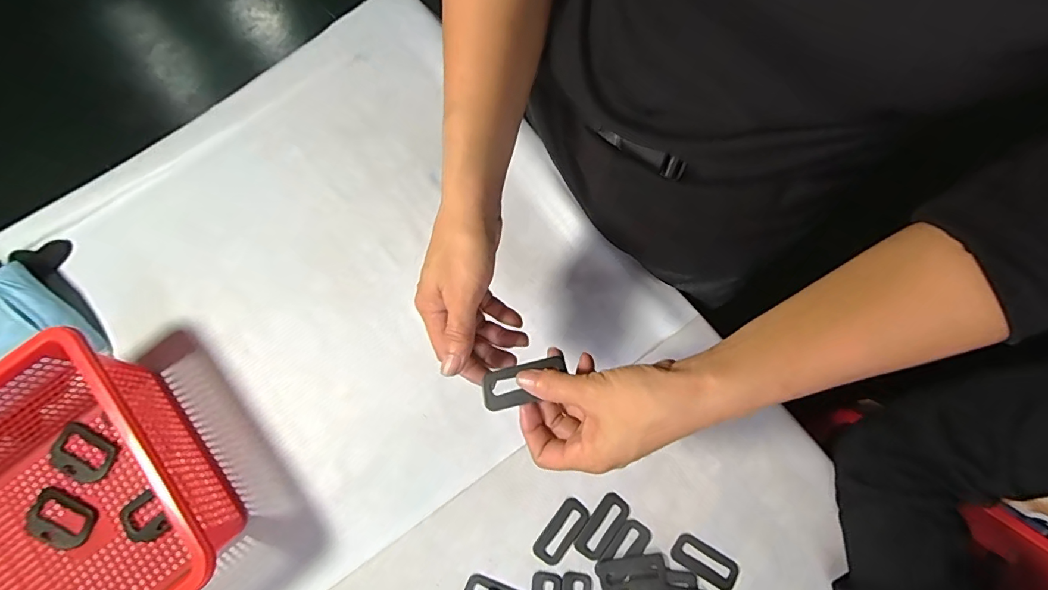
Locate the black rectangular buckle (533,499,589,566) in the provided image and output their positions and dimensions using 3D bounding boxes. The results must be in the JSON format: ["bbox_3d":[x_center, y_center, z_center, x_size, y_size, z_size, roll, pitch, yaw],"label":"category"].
[{"bbox_3d":[0.034,0.215,0.419,0.026,0.004,0.060,38,81,7],"label":"black rectangular buckle"}]

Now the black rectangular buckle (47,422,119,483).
[{"bbox_3d":[-0.416,0.153,0.433,0.053,0.010,0.045,31,81,6],"label":"black rectangular buckle"}]

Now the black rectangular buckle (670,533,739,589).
[{"bbox_3d":[0.162,0.239,0.416,0.060,0.006,0.029,32,81,6],"label":"black rectangular buckle"}]

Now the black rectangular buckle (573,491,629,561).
[{"bbox_3d":[0.071,0.211,0.420,0.027,0.004,0.060,37,81,7],"label":"black rectangular buckle"}]

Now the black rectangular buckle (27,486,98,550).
[{"bbox_3d":[-0.427,0.206,0.424,0.060,0.009,0.039,20,80,5],"label":"black rectangular buckle"}]

